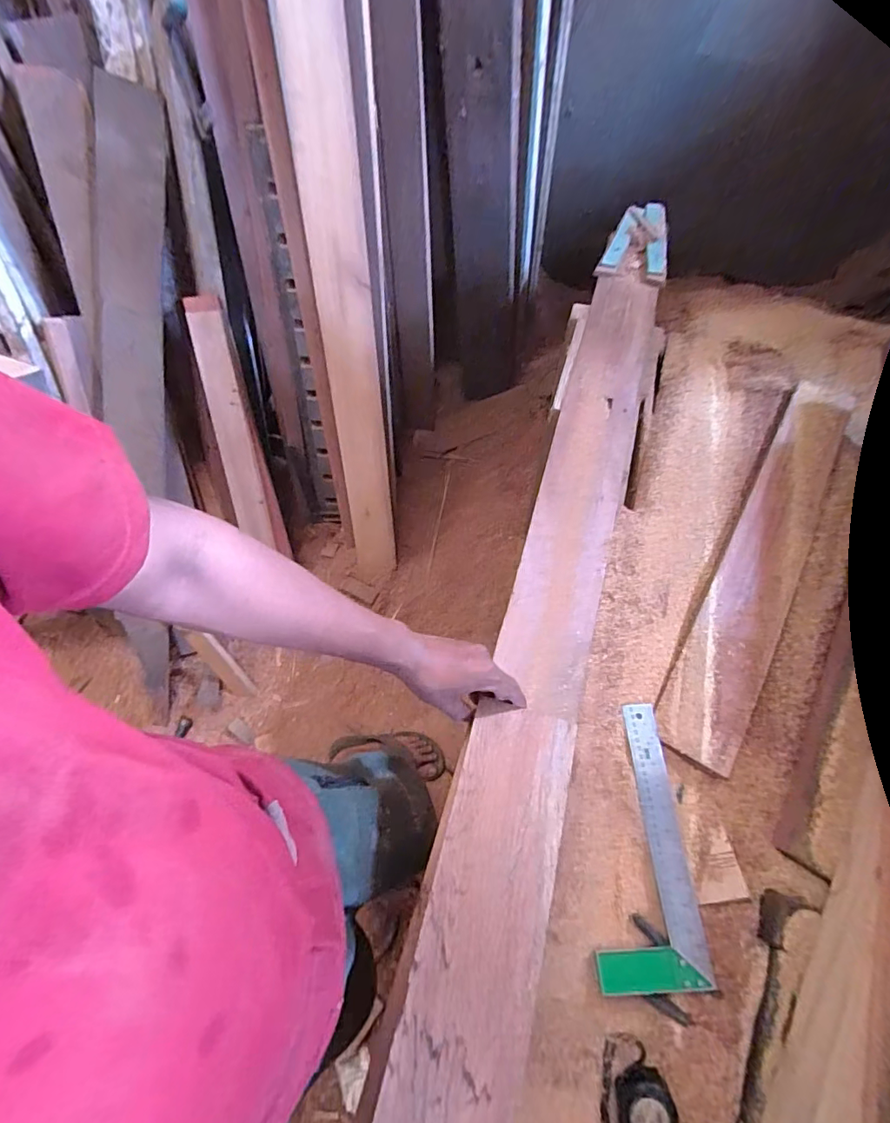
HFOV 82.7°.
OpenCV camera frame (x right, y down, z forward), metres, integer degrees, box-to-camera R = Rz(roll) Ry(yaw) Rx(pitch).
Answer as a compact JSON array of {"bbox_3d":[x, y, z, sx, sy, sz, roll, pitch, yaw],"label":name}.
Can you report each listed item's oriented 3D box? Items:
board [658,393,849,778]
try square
[{"bbox_3d":[0.526,-0.027,0.820,0.105,0.013,0.759,30,64,15],"label":"board"},{"bbox_3d":[0.237,0.335,0.621,0.120,0.025,0.304,1,64,3],"label":"try square"}]

